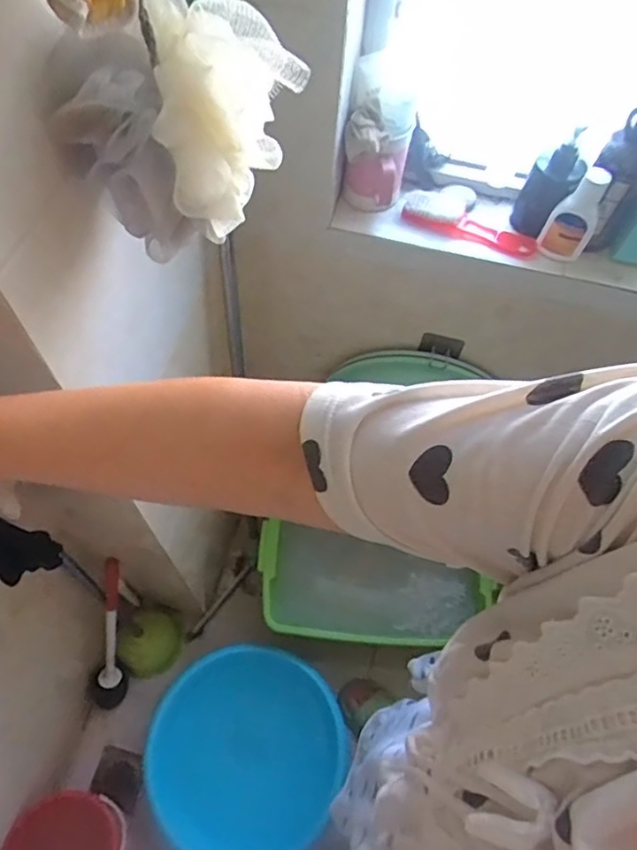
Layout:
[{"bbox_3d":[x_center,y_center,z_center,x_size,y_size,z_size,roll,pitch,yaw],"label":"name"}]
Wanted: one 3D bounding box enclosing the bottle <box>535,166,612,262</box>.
[{"bbox_3d":[0.332,-0.268,0.726,0.062,0.118,0.036,24,64,10],"label":"bottle"}]

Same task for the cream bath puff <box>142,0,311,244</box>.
[{"bbox_3d":[-0.073,-0.228,0.417,0.095,0.125,0.107,-19,65,-12],"label":"cream bath puff"}]

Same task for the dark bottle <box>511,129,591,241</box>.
[{"bbox_3d":[0.307,-0.318,0.757,0.063,0.117,0.071,21,63,8],"label":"dark bottle"}]

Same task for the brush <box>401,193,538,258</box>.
[{"bbox_3d":[0.216,-0.288,0.800,0.192,0.028,0.047,21,63,8],"label":"brush"}]

